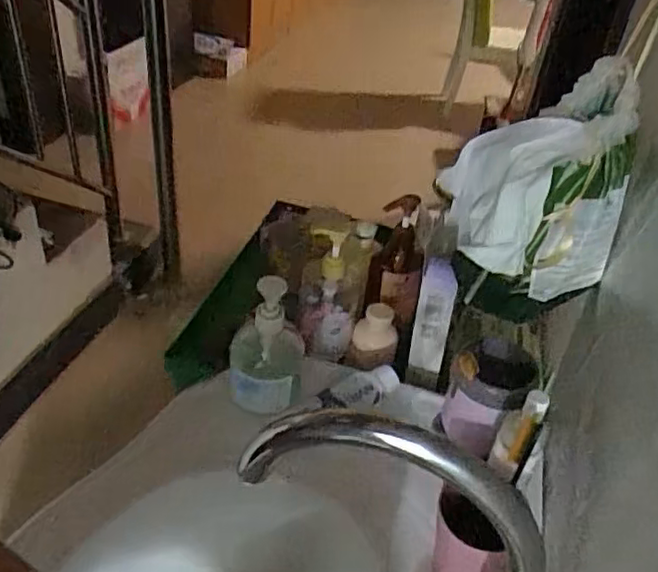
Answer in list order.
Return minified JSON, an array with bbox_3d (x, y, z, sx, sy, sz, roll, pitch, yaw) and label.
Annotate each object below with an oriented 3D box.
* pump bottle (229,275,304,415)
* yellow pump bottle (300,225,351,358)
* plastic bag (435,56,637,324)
[{"bbox_3d":[-0.070,0.060,0.713,0.084,0.161,0.077,6,37,-1],"label":"pump bottle"},{"bbox_3d":[-0.002,0.014,0.820,0.073,0.164,0.057,10,37,4],"label":"yellow pump bottle"},{"bbox_3d":[0.200,-0.078,0.619,0.158,0.236,0.146,-2,38,-12],"label":"plastic bag"}]

